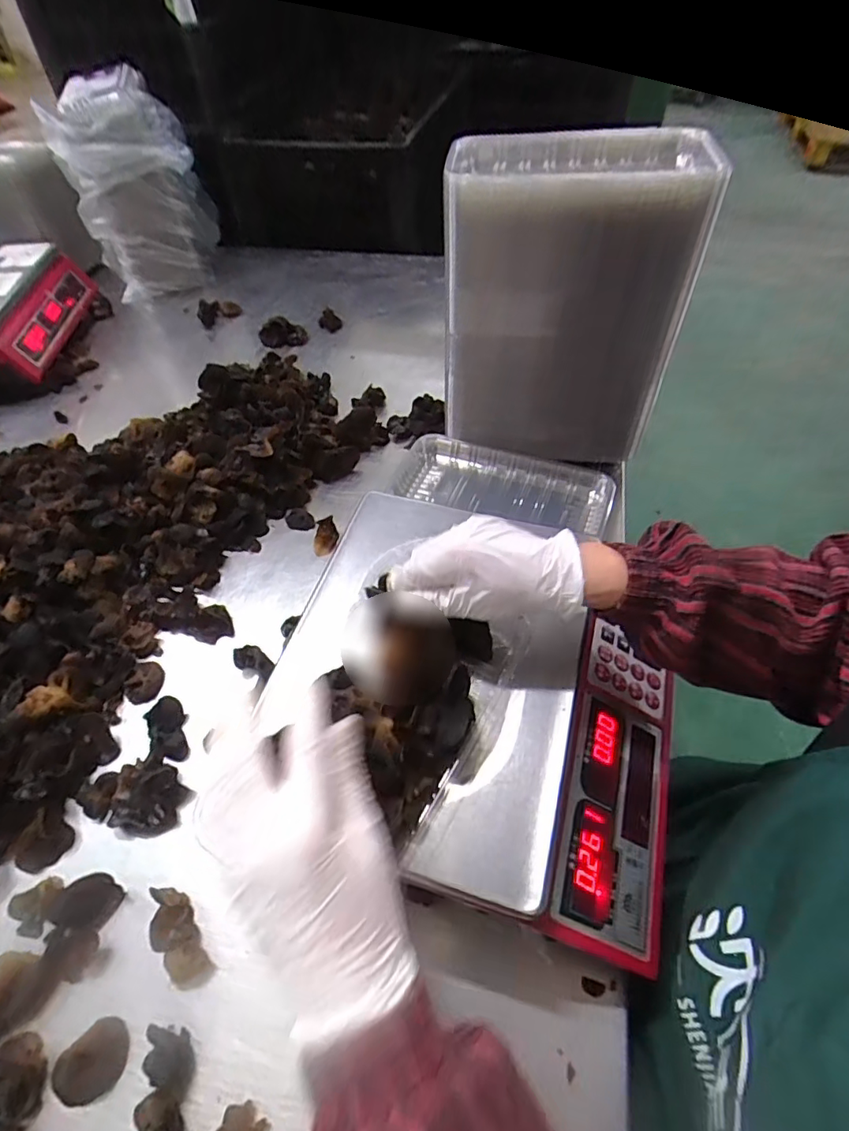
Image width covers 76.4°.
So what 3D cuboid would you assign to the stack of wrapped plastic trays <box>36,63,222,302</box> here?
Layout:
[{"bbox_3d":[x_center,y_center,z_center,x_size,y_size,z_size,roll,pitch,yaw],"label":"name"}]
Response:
[{"bbox_3d":[-0.534,-0.701,1.017,0.230,0.298,0.185,-16,53,-9],"label":"stack of wrapped plastic trays"}]

